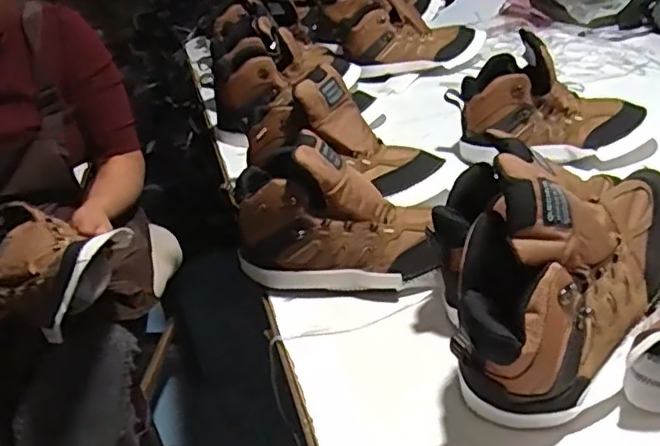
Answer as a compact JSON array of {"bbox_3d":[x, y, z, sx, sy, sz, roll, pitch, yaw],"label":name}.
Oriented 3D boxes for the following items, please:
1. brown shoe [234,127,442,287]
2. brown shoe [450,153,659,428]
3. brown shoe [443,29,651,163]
[{"bbox_3d":[0.006,-0.012,0.667,0.231,0.143,0.093,6,28,11],"label":"brown shoe"},{"bbox_3d":[0.201,0.037,0.530,0.283,0.208,0.105,-22,8,-35],"label":"brown shoe"},{"bbox_3d":[0.312,-0.169,0.881,0.271,0.142,0.128,1,27,1],"label":"brown shoe"}]

